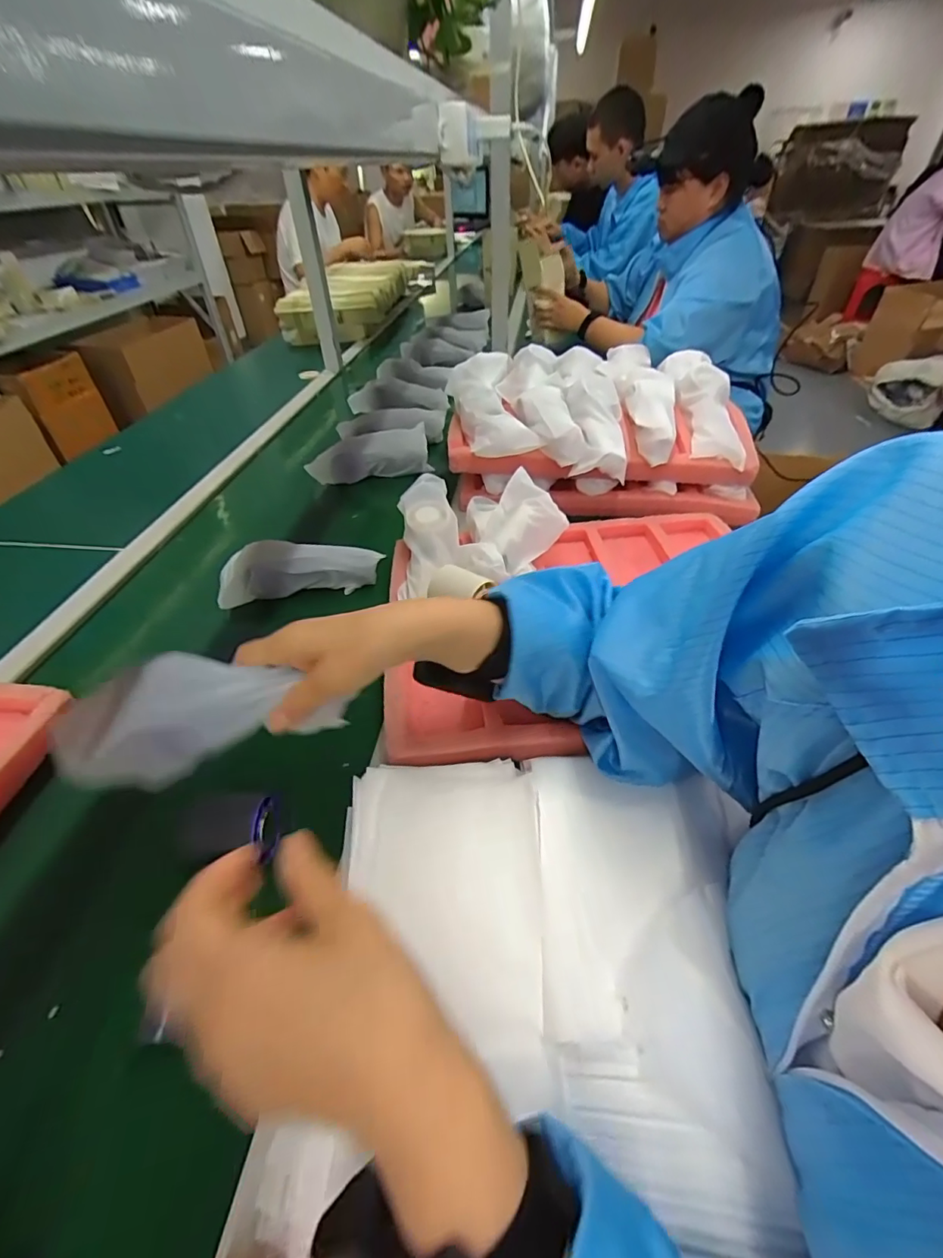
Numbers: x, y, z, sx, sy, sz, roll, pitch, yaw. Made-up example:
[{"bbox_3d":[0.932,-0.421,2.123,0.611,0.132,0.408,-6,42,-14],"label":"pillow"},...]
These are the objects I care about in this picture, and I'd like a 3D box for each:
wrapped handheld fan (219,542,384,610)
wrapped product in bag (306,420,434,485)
[{"bbox_3d":[-0.213,-0.075,0.619,0.187,0.052,0.062,-9,44,-6],"label":"wrapped handheld fan"},{"bbox_3d":[-0.173,-0.294,0.847,0.201,0.063,0.049,-14,45,-12],"label":"wrapped product in bag"}]

